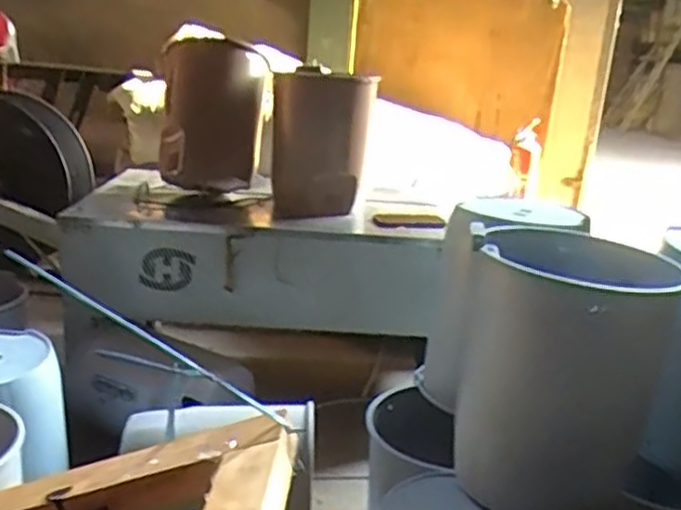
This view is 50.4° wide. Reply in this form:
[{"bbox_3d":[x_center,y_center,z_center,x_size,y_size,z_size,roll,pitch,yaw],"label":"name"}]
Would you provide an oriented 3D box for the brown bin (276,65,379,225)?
[{"bbox_3d":[-0.041,-0.246,1.647,0.221,0.319,0.209,2,17,-3],"label":"brown bin"}]

